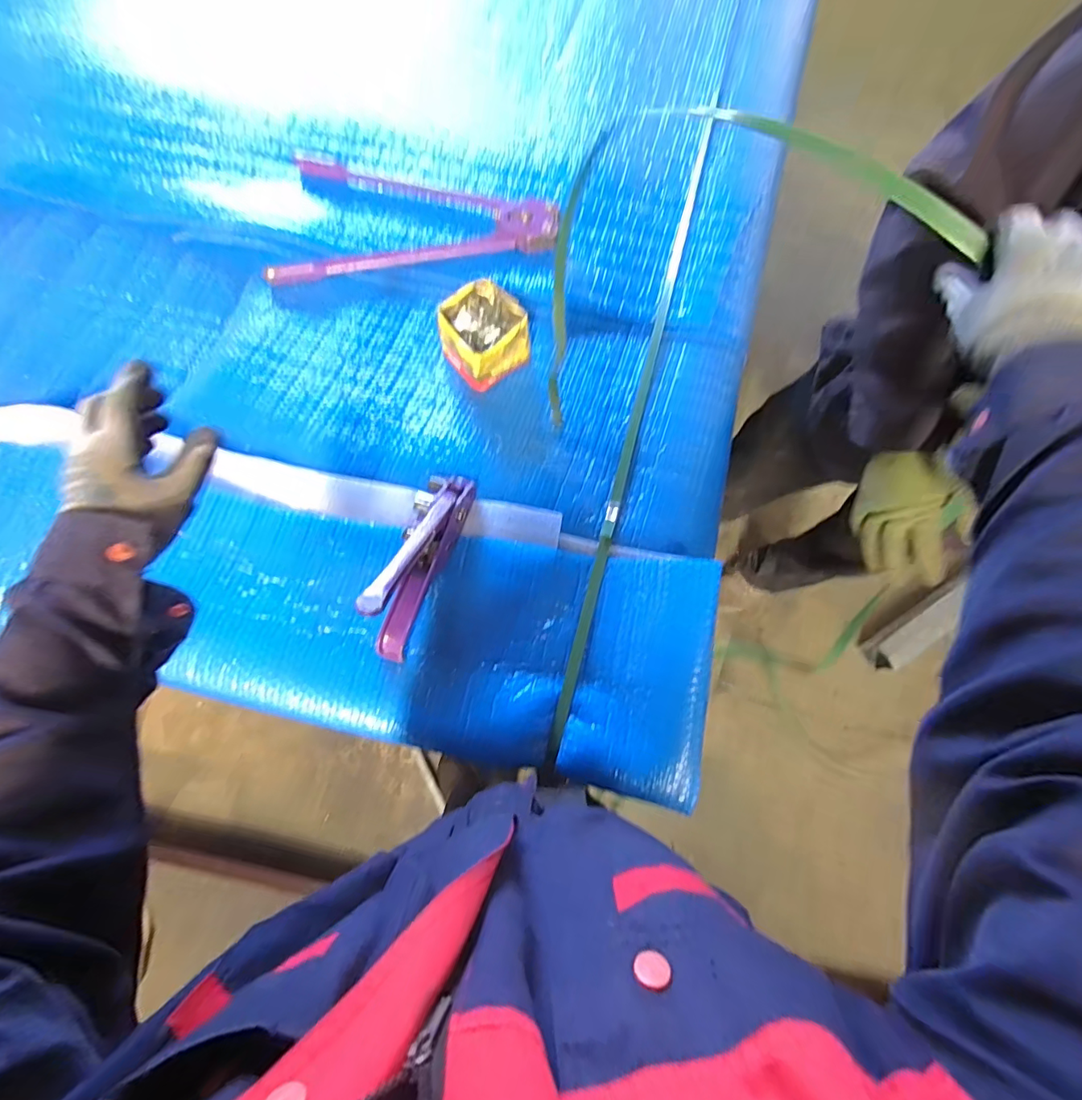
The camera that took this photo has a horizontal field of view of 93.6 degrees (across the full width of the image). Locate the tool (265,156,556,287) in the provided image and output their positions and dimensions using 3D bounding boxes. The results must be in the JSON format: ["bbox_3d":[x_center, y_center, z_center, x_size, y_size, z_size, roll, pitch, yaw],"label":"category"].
[{"bbox_3d":[-0.205,-0.558,0.853,0.460,0.032,0.248,4,74,3],"label":"tool"}]

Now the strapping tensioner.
[{"bbox_3d":[-0.159,-0.001,0.623,0.060,0.131,0.253,16,74,6],"label":"strapping tensioner"}]

